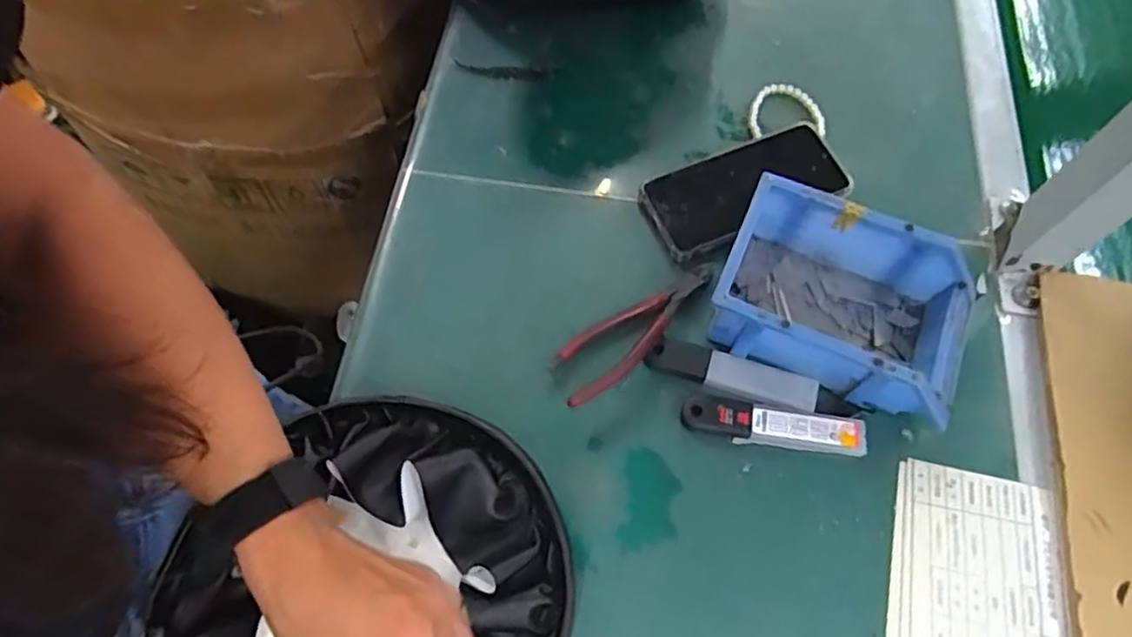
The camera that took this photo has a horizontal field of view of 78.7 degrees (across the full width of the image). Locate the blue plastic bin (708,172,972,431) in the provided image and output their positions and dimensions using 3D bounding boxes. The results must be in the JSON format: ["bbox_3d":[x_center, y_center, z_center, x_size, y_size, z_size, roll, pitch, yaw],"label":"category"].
[{"bbox_3d":[0.202,-0.011,0.498,0.171,0.073,0.114,22,68,10],"label":"blue plastic bin"}]

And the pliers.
[{"bbox_3d":[0.052,0.005,0.512,0.153,0.025,0.047,-36,70,-14],"label":"pliers"}]

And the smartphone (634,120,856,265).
[{"bbox_3d":[0.147,-0.110,0.576,0.165,0.013,0.080,-22,67,-9],"label":"smartphone"}]

